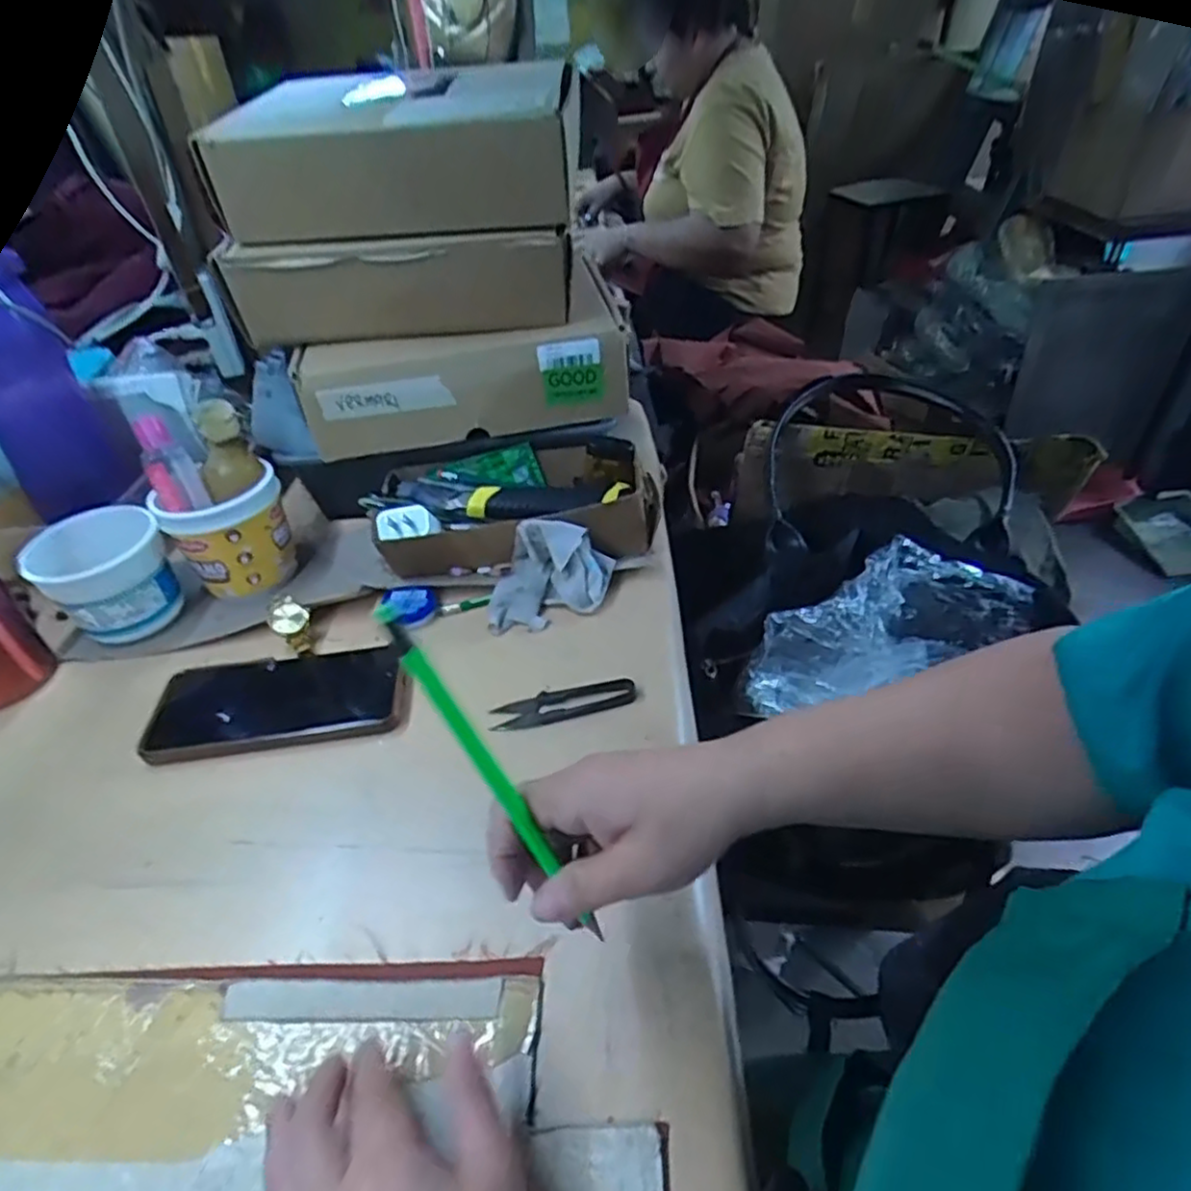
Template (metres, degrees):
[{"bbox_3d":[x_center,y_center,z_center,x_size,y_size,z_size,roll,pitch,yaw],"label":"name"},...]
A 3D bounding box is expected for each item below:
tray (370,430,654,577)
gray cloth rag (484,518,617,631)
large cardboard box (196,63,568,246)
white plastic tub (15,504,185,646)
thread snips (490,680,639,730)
[{"bbox_3d":[-0.067,-0.071,0.589,0.224,0.081,0.103,-6,40,-2],"label":"tray"},{"bbox_3d":[-0.035,-0.019,0.539,0.091,0.056,0.065,0,40,5],"label":"gray cloth rag"},{"bbox_3d":[-0.148,-0.352,0.556,0.262,0.097,0.156,0,40,5],"label":"large cardboard box"},{"bbox_3d":[-0.382,-0.013,0.554,0.085,0.079,0.088,22,47,28],"label":"white plastic tub"},{"bbox_3d":[-0.021,0.071,0.469,0.096,0.008,0.023,-8,40,-4],"label":"thread snips"}]

